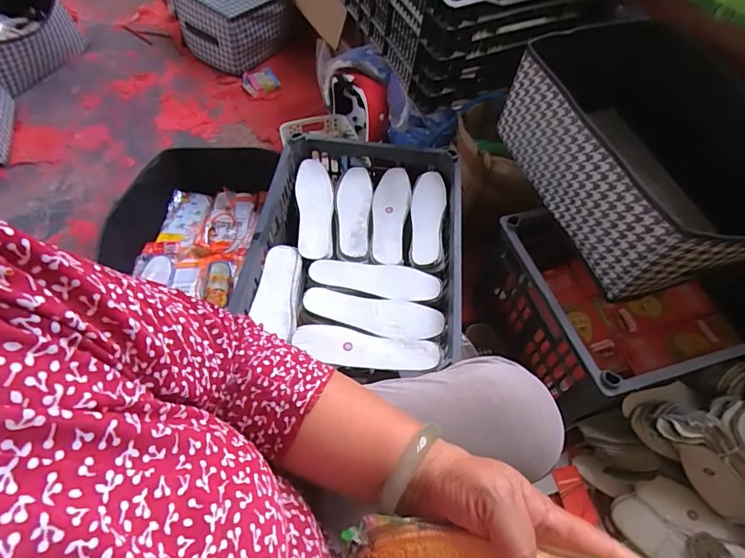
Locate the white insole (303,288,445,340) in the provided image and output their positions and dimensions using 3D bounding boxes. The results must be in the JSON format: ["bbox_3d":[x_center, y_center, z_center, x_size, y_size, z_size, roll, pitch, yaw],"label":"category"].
[{"bbox_3d":[0.000,0.057,0.707,0.222,0.012,0.074,9,55,2],"label":"white insole"}]

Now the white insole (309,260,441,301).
[{"bbox_3d":[0.004,-0.005,0.752,0.218,0.015,0.069,11,55,3],"label":"white insole"}]

